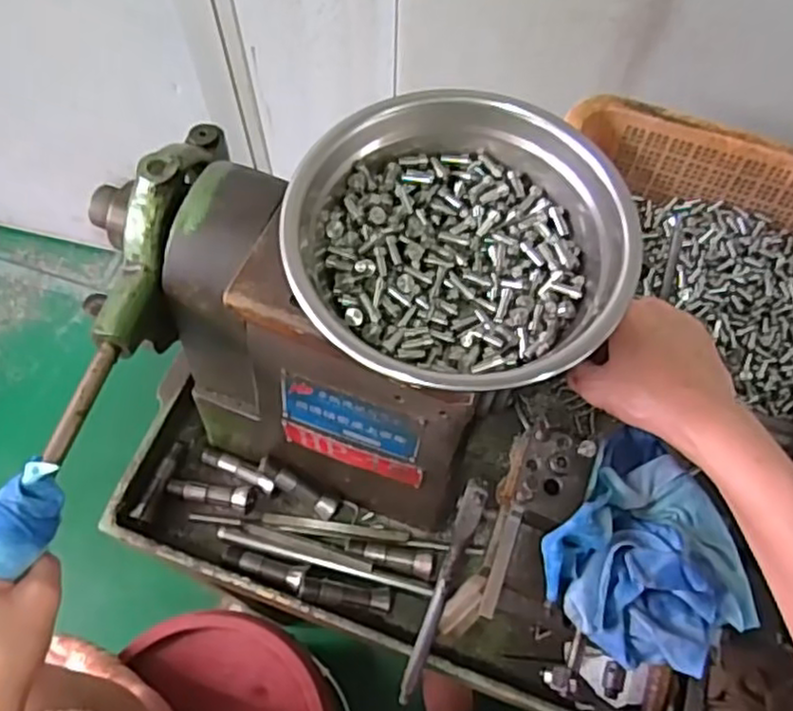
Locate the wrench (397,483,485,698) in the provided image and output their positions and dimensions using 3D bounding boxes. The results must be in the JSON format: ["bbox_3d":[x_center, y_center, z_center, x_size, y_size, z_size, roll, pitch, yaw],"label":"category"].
[{"bbox_3d":[0.031,0.177,0.507,0.015,0.010,0.195,19,109,7],"label":"wrench"}]

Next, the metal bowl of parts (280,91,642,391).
[{"bbox_3d":[0.035,-0.064,0.364,0.167,0.052,0.157,0,65,-1],"label":"metal bowl of parts"}]

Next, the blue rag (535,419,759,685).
[{"bbox_3d":[0.140,0.108,0.379,0.106,0.032,0.113,-39,71,-17],"label":"blue rag"}]

